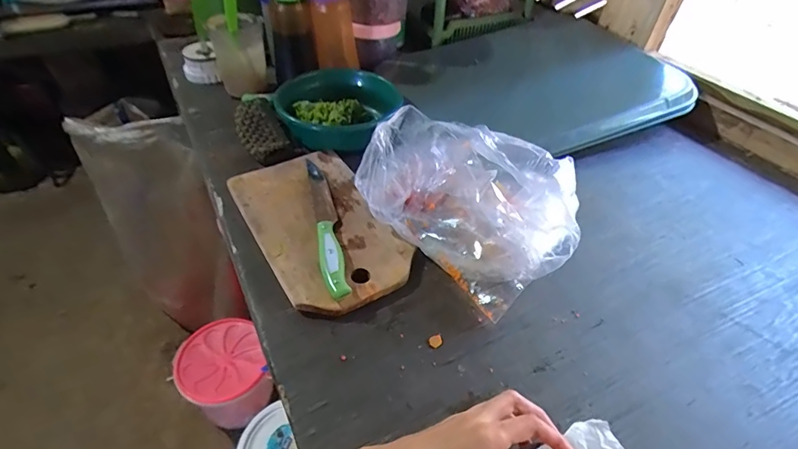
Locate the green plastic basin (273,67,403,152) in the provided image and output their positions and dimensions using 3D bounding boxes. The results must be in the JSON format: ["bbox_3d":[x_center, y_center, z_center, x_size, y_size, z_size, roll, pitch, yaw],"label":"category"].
[{"bbox_3d":[-0.098,-0.190,0.688,0.172,0.059,0.185,2,43,-2],"label":"green plastic basin"}]

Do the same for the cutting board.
[{"bbox_3d":[-0.100,0.000,0.536,0.150,0.024,0.266,-22,49,-25],"label":"cutting board"}]

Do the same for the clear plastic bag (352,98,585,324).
[{"bbox_3d":[0.084,-0.029,0.510,0.250,0.112,0.173,32,50,27],"label":"clear plastic bag"}]

